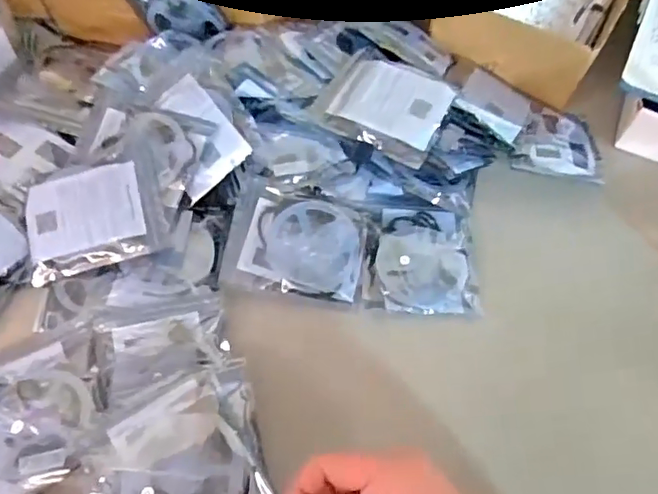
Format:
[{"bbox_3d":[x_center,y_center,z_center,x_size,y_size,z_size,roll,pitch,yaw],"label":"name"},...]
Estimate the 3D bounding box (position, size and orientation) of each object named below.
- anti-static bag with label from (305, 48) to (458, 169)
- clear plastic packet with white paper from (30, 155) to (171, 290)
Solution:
[{"bbox_3d":[0.066,-0.169,0.644,0.144,0.033,0.117,29,61,15],"label":"anti-static bag with label"},{"bbox_3d":[-0.248,-0.040,0.590,0.146,0.021,0.128,-12,78,0],"label":"clear plastic packet with white paper"}]

